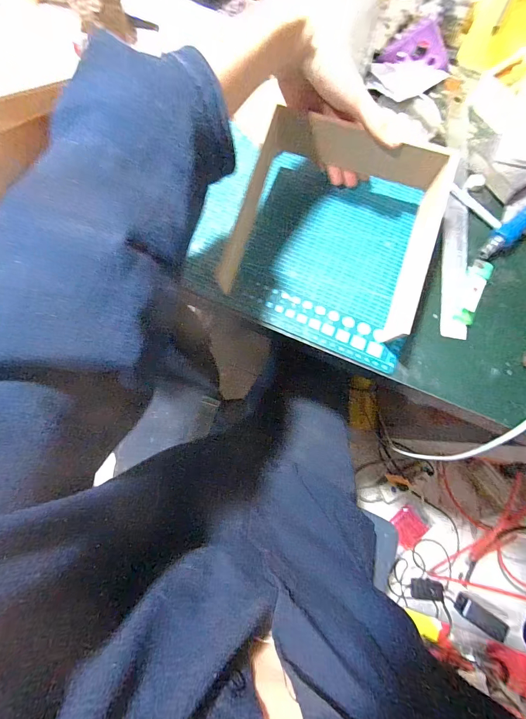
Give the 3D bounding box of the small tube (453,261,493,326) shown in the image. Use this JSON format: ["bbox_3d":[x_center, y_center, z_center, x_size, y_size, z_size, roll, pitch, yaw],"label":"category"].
[{"bbox_3d":[0.231,-0.074,0.362,0.023,0.010,0.073,25,78,5],"label":"small tube"}]

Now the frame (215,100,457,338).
[{"bbox_3d":[0.068,-0.143,0.339,0.202,0.079,0.202,19,79,2],"label":"frame"}]

